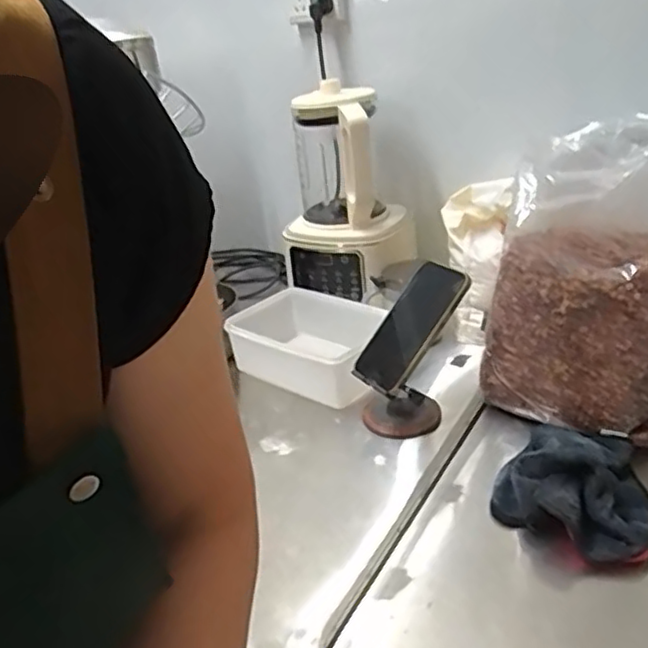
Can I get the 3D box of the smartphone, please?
[{"bbox_3d":[0.099,0.002,0.747,0.012,0.155,0.074,30,8,-44],"label":"smartphone"}]

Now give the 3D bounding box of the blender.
[{"bbox_3d":[0.029,-0.205,0.983,0.173,0.264,0.202,3,28,20],"label":"blender"}]

